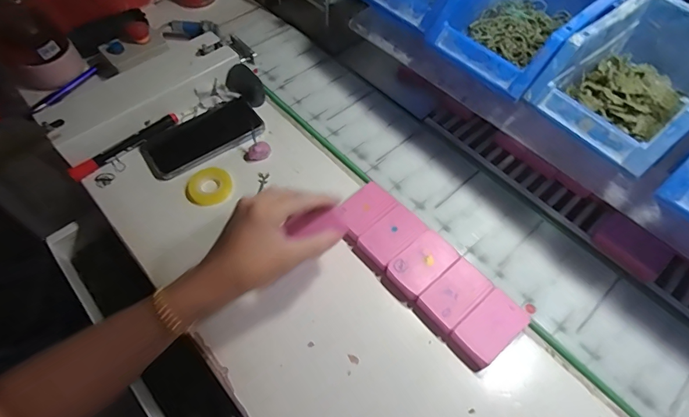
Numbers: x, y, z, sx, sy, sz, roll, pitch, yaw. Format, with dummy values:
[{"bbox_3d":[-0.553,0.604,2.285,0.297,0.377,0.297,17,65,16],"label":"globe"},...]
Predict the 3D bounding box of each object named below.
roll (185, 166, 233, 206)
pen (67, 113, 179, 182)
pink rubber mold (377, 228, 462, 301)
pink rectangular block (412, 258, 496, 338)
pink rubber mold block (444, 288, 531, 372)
[{"bbox_3d":[-0.166,-0.028,0.496,0.054,0.007,0.050,0,59,1],"label":"roll"},{"bbox_3d":[-0.276,-0.080,0.516,0.142,0.019,0.012,-40,66,-20],"label":"pen"},{"bbox_3d":[0.081,0.061,0.431,0.076,0.019,0.045,-36,65,-18],"label":"pink rubber mold"},{"bbox_3d":[0.111,0.090,0.416,0.076,0.016,0.044,-36,65,-19],"label":"pink rectangular block"},{"bbox_3d":[0.141,0.119,0.399,0.075,0.016,0.044,-36,65,-19],"label":"pink rubber mold block"}]

